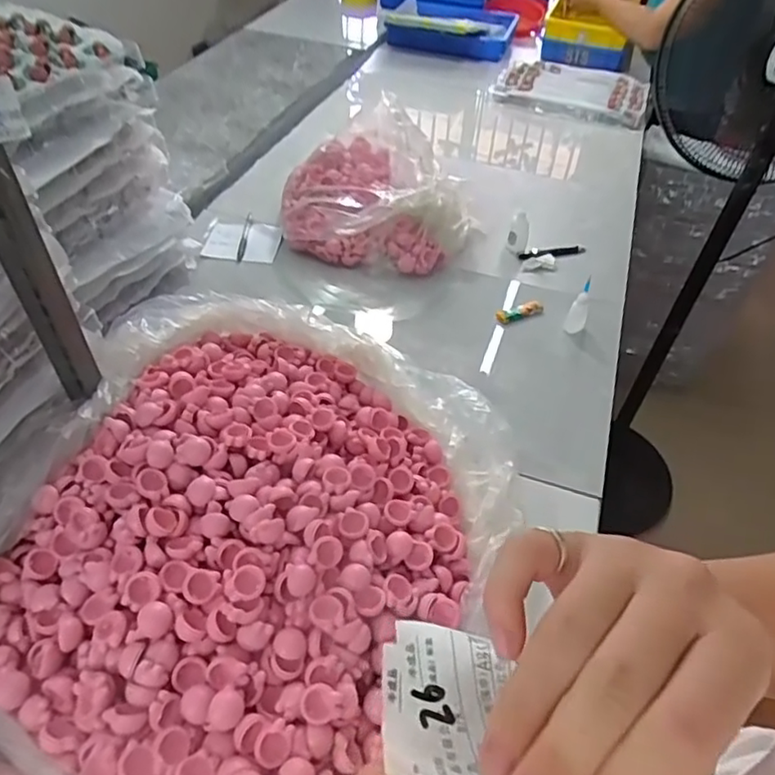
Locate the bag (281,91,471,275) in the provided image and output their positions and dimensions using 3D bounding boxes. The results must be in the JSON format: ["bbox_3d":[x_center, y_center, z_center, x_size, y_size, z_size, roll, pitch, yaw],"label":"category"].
[{"bbox_3d":[-0.020,-0.344,1.044,0.319,0.192,0.205,12,47,8],"label":"bag"}]

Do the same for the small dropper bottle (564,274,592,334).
[{"bbox_3d":[0.301,-0.126,0.941,0.029,0.089,0.034,20,49,15],"label":"small dropper bottle"}]

